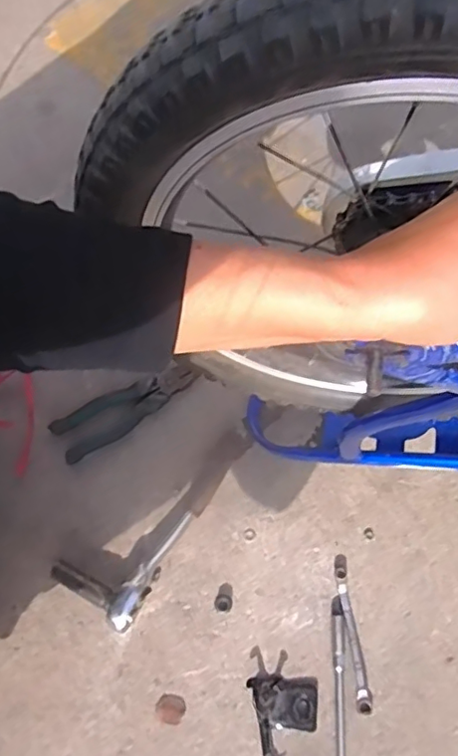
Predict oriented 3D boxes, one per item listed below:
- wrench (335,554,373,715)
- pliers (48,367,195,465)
[{"bbox_3d":[0.131,0.269,0.605,0.017,0.014,0.153,-6,70,-1],"label":"wrench"},{"bbox_3d":[-0.122,0.036,0.681,0.174,0.013,0.055,-29,73,-9],"label":"pliers"}]

